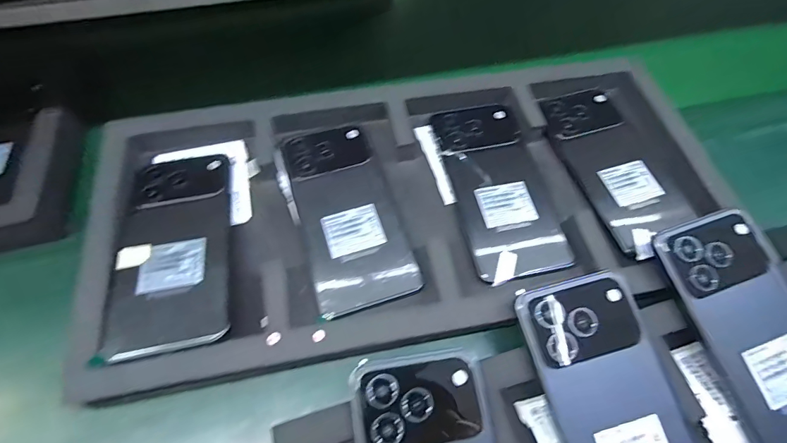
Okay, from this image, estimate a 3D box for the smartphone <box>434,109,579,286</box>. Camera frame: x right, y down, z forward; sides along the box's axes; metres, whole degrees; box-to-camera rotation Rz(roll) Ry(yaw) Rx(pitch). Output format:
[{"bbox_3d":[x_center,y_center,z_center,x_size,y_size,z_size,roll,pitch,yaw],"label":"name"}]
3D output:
[{"bbox_3d":[0.086,-0.032,0.330,0.075,0.013,0.157,-9,61,-7],"label":"smartphone"}]

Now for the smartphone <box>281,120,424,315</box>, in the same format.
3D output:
[{"bbox_3d":[-0.036,-0.010,0.316,0.075,0.013,0.158,-15,62,-10],"label":"smartphone"}]

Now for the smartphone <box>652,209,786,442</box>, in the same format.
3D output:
[{"bbox_3d":[0.239,0.074,0.263,0.080,0.009,0.162,-20,78,-12],"label":"smartphone"}]

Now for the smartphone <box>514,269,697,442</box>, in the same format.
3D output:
[{"bbox_3d":[0.134,0.115,0.240,0.076,0.007,0.162,-15,75,-9],"label":"smartphone"}]

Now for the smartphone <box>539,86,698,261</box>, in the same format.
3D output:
[{"bbox_3d":[0.186,-0.051,0.343,0.076,0.011,0.165,-11,62,-8],"label":"smartphone"}]

